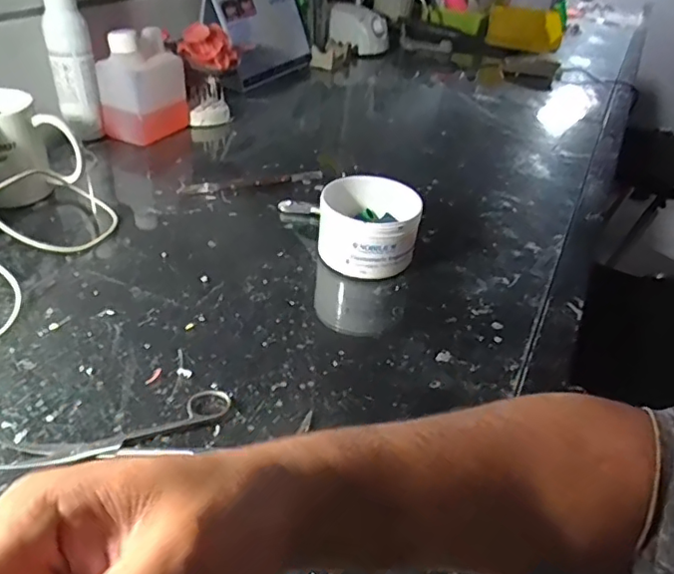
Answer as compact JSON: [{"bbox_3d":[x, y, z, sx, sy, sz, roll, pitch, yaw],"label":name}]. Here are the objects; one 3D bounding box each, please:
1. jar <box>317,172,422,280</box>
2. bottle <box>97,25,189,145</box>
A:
[{"bbox_3d":[0.030,-0.057,0.547,0.088,0.068,0.088,4,36,-3],"label":"jar"},{"bbox_3d":[-0.246,-0.258,0.736,0.075,0.119,0.092,19,38,17],"label":"bottle"}]

